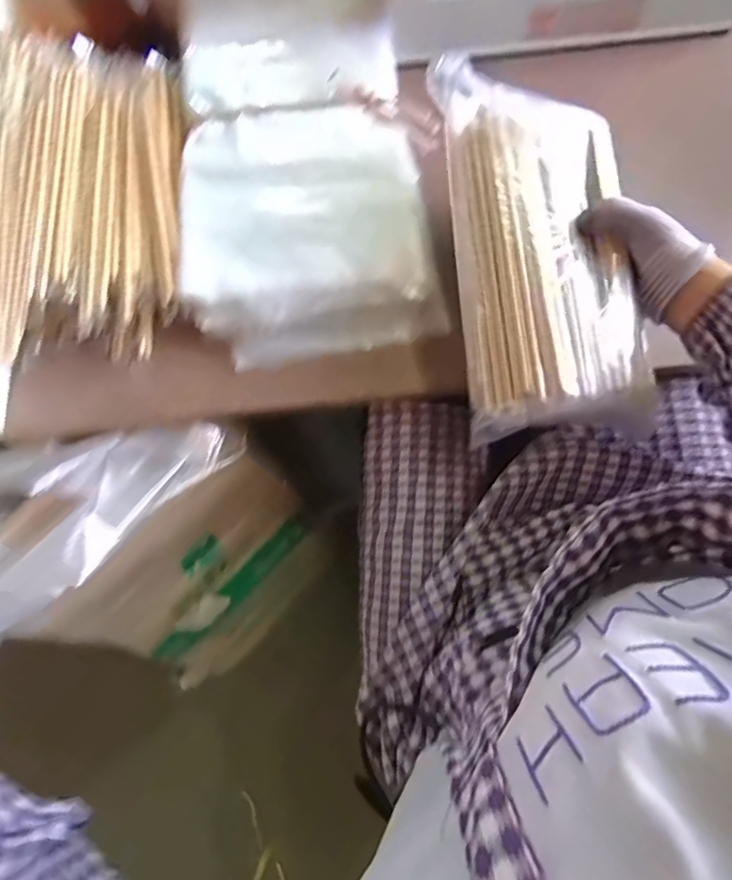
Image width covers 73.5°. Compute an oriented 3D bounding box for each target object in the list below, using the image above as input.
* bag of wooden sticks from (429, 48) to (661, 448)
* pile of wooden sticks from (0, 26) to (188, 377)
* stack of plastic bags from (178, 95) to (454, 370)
[{"bbox_3d":[0.139,-0.157,0.392,0.142,0.032,0.308,-8,83,-2],"label":"bag of wooden sticks"},{"bbox_3d":[-0.260,-0.231,0.458,0.168,0.063,0.345,-6,74,-2],"label":"pile of wooden sticks"},{"bbox_3d":[-0.055,-0.202,0.464,0.224,0.044,0.251,-8,74,-2],"label":"stack of plastic bags"}]

